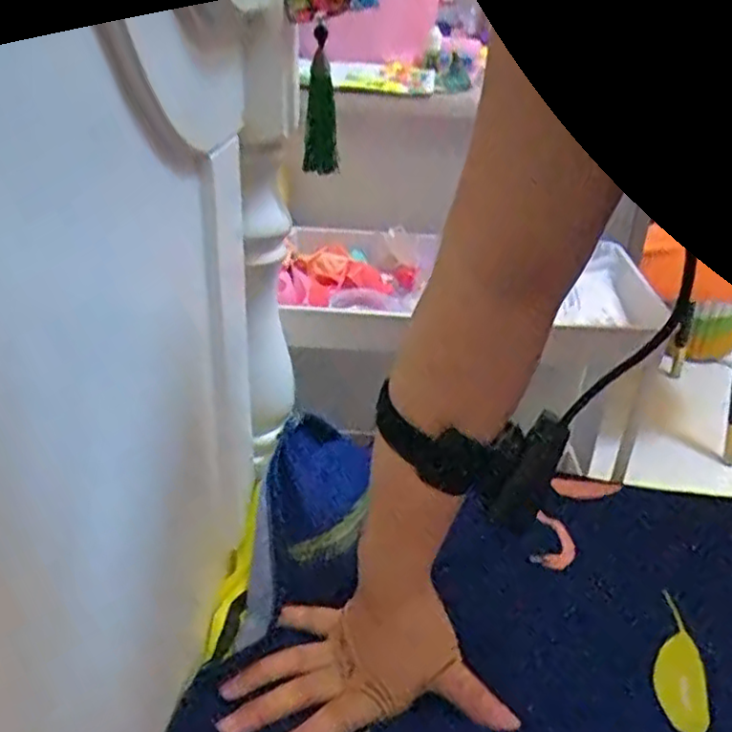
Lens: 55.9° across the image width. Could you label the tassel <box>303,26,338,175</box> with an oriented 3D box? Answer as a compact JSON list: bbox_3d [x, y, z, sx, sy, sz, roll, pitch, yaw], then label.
[{"bbox_3d":[-0.029,-0.169,0.446,0.020,0.084,0.022,1,29,-2],"label":"tassel"}]

